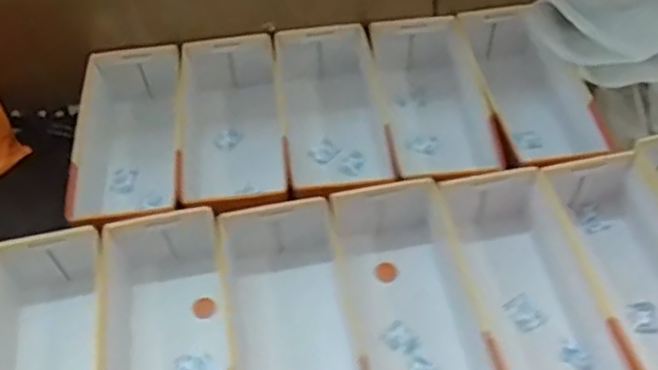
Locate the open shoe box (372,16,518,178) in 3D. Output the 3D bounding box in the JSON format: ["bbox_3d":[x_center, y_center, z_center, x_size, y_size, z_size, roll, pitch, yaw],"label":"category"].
[{"bbox_3d":[0.140,-0.104,0.869,0.150,0.084,0.284,-5,54,-2],"label":"open shoe box"}]

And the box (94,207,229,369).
[{"bbox_3d":[-0.168,0.168,0.686,0.137,0.090,0.295,-10,55,-5],"label":"box"}]

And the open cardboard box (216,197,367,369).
[{"bbox_3d":[-0.036,0.155,0.692,0.137,0.087,0.298,-9,54,-4],"label":"open cardboard box"}]

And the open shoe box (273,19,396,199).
[{"bbox_3d":[0.009,-0.088,0.873,0.136,0.076,0.286,-7,54,-3],"label":"open shoe box"}]

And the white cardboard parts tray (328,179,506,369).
[{"bbox_3d":[0.091,0.129,0.705,0.138,0.083,0.291,-9,54,-5],"label":"white cardboard parts tray"}]

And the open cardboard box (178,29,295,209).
[{"bbox_3d":[-0.125,-0.069,0.875,0.137,0.093,0.294,-8,54,-4],"label":"open cardboard box"}]

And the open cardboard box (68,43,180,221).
[{"bbox_3d":[-0.257,-0.058,0.870,0.143,0.076,0.286,-7,54,-3],"label":"open cardboard box"}]

